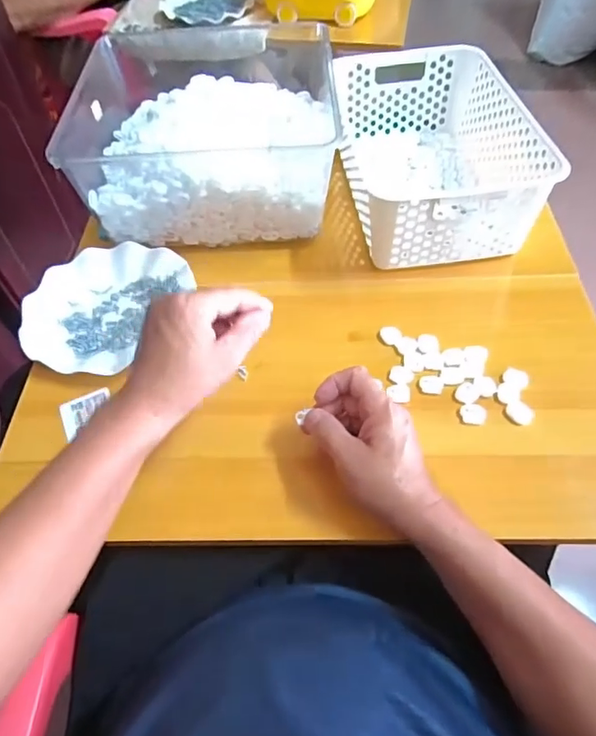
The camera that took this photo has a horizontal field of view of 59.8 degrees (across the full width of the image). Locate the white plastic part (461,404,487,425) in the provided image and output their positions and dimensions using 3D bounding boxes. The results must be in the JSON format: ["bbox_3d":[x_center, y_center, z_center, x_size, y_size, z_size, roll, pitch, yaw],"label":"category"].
[{"bbox_3d":[0.163,0.042,0.482,0.022,0.009,0.020,8,55,8],"label":"white plastic part"}]

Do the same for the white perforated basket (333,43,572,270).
[{"bbox_3d":[0.162,-0.263,0.637,0.188,0.111,0.293,-6,54,-2],"label":"white perforated basket"}]

